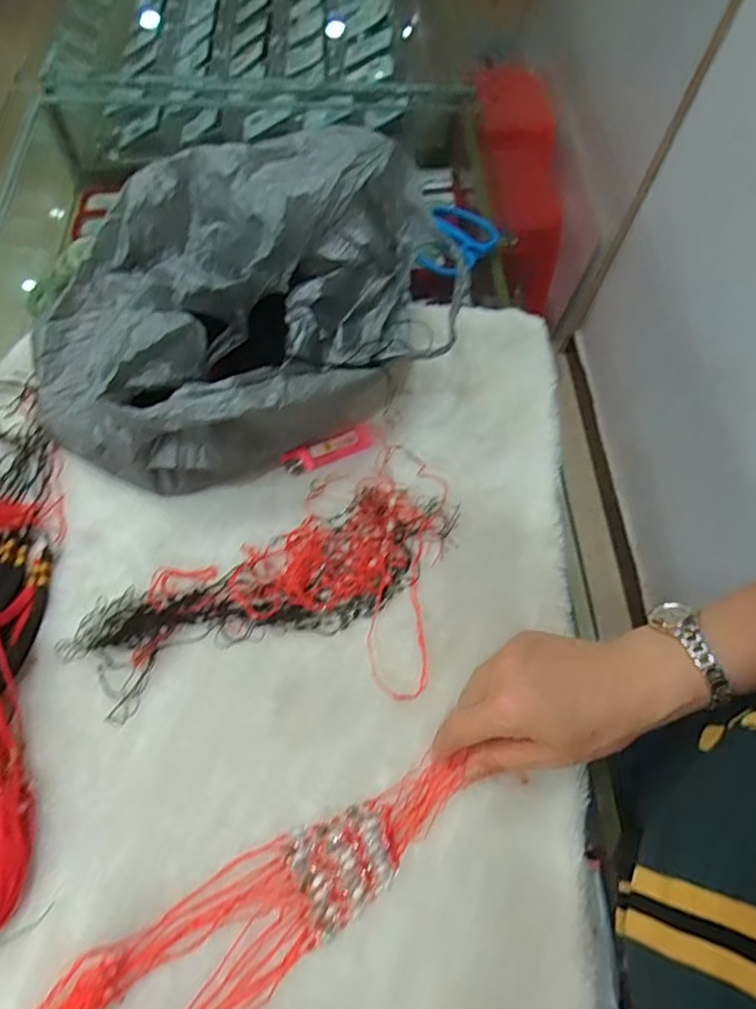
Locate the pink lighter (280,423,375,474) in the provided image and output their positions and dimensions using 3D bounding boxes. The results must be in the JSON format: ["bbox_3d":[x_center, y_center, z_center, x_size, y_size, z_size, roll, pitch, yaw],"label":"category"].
[{"bbox_3d":[-0.040,-0.047,0.503,0.082,0.009,0.023,-22,66,-15],"label":"pink lighter"}]

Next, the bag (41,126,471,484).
[{"bbox_3d":[-0.102,-0.151,0.460,0.316,0.139,0.213,-31,68,-18],"label":"bag"}]

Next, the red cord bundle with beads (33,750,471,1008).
[{"bbox_3d":[-0.063,0.247,0.353,0.283,0.015,0.074,-27,67,-19],"label":"red cord bundle with beads"}]

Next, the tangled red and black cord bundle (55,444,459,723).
[{"bbox_3d":[-0.052,0.076,0.432,0.287,0.031,0.161,-30,68,-18],"label":"tangled red and black cord bundle"}]

